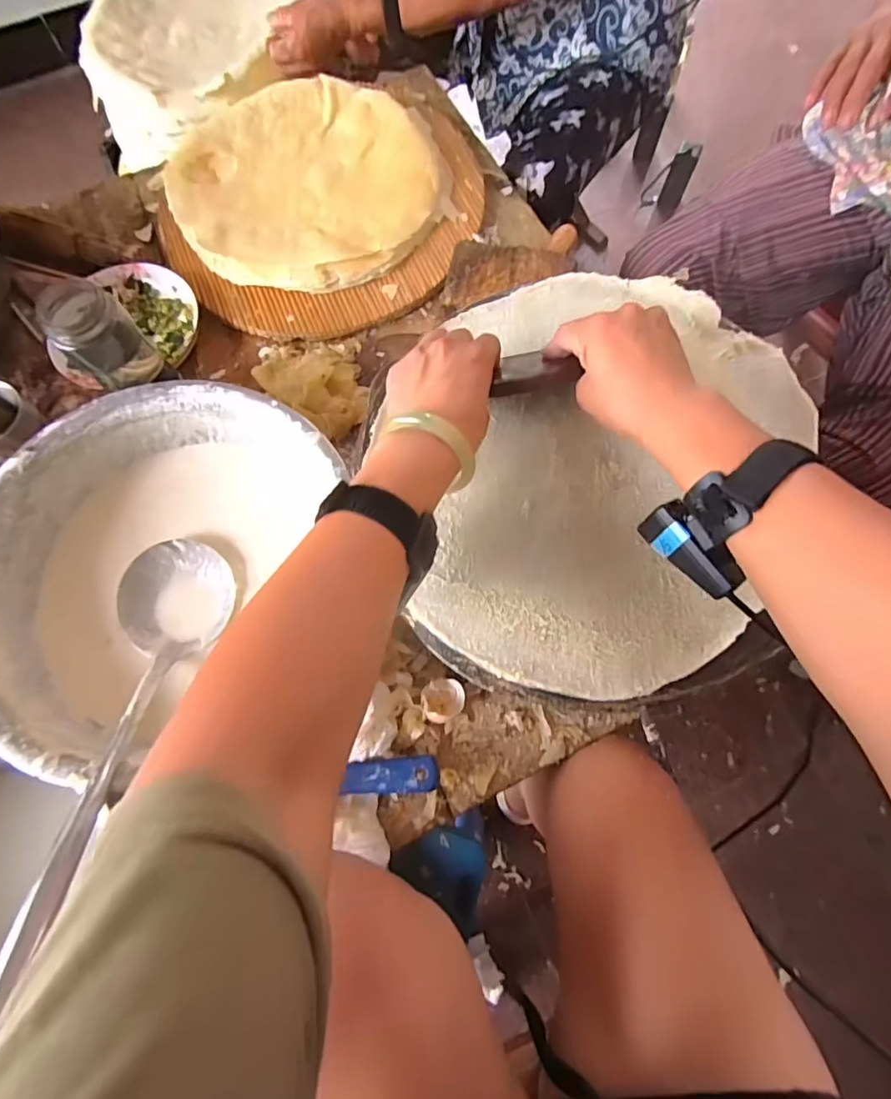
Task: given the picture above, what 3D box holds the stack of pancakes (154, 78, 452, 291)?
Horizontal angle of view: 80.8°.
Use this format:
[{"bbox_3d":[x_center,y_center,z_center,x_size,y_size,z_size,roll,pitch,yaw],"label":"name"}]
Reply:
[{"bbox_3d":[-0.181,-0.484,0.690,0.335,0.035,0.336,40,78,12],"label":"stack of pancakes"}]

